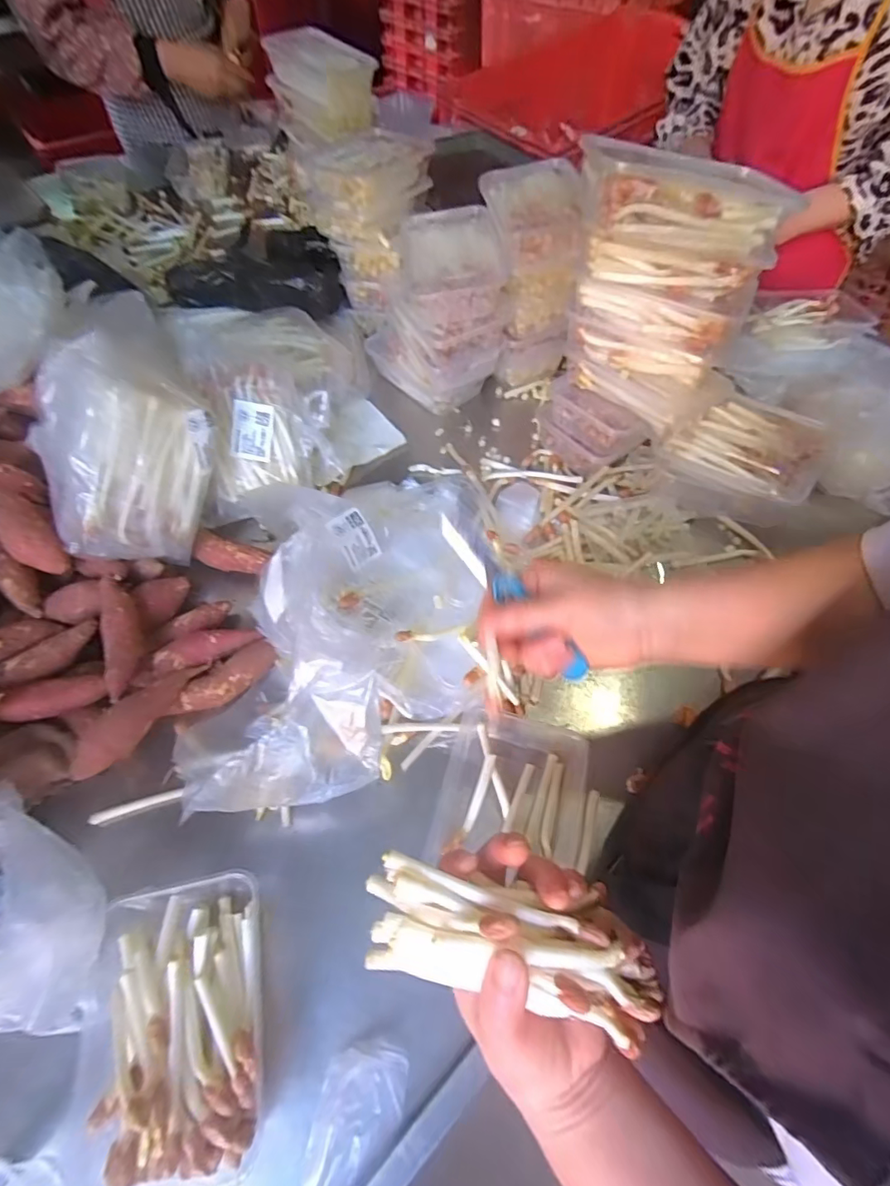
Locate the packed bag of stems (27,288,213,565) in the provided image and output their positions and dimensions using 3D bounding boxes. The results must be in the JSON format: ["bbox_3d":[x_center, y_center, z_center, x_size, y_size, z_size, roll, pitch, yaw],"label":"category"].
[{"bbox_3d":[-0.292,-0.141,0.465,0.130,0.225,0.060,-9,20,-40],"label":"packed bag of stems"}]

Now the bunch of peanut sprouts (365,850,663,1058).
[{"bbox_3d":[0.032,0.179,0.251,0.147,0.035,0.050,15,60,6],"label":"bunch of peanut sprouts"}]

